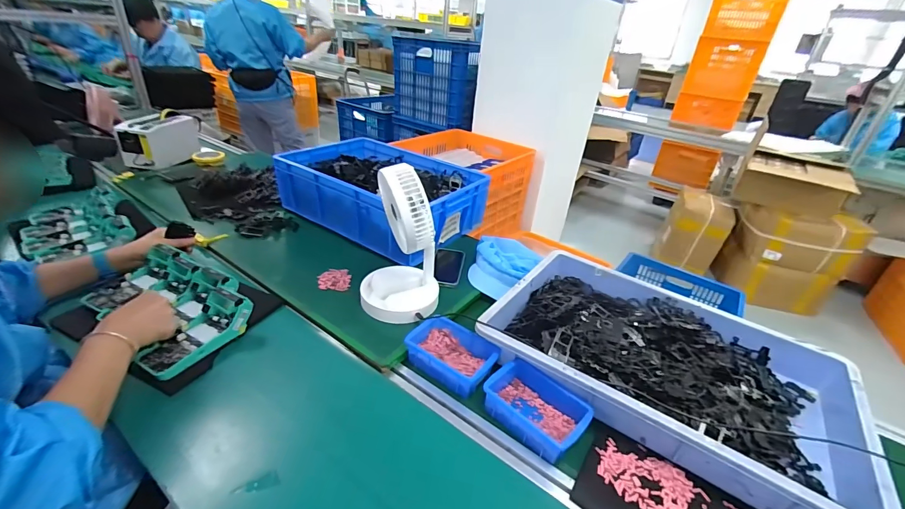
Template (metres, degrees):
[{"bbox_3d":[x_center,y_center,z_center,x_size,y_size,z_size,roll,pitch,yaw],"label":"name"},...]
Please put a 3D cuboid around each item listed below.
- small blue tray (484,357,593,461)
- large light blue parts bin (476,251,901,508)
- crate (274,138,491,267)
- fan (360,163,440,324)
[{"bbox_3d":[0.130,0.239,0.615,0.156,0.047,0.104,28,37,32],"label":"small blue tray"},{"bbox_3d":[0.367,0.190,0.695,0.557,0.096,0.365,25,35,28],"label":"large light blue parts bin"},{"bbox_3d":[-0.194,-0.177,1.065,0.485,0.127,0.360,25,35,27],"label":"crate"},{"bbox_3d":[-0.098,-0.029,0.756,0.159,0.279,0.148,1,31,-10],"label":"fan"}]

